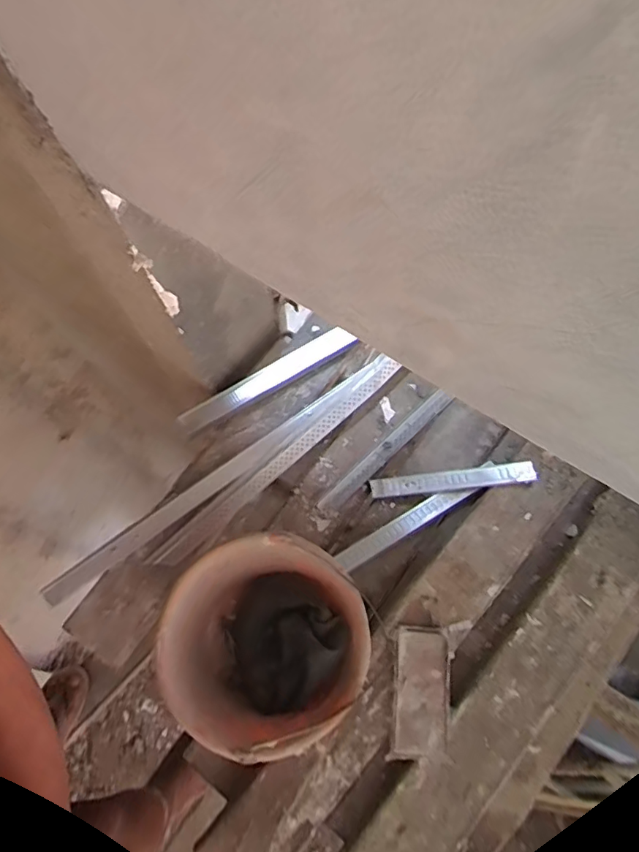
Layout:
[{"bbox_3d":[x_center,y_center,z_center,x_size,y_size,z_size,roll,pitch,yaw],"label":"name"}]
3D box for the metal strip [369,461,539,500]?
[{"bbox_3d":[0.200,0.083,0.816,0.239,0.019,0.033,-8,70,14],"label":"metal strip"}]

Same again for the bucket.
[{"bbox_3d":[-0.063,0.280,0.707,0.239,0.166,0.239,-1,70,2],"label":"bucket"}]

